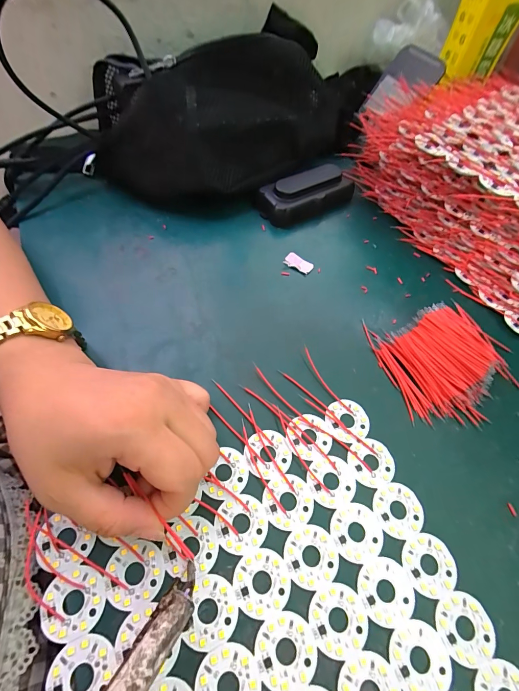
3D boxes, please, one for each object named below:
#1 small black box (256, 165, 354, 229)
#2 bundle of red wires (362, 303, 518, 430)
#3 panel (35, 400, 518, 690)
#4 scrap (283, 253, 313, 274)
[{"bbox_3d":[0.052,-0.159,0.345,0.102,0.026,0.047,-30,65,-21],"label":"small black box"},{"bbox_3d":[0.148,0.010,0.259,0.100,0.016,0.097,-11,60,-11],"label":"bundle of red wires"},{"bbox_3d":[0.013,0.156,0.164,0.205,0.004,0.207,-18,62,-15],"label":"panel"},{"bbox_3d":[0.037,-0.077,0.308,0.026,0.004,0.014,27,60,12],"label":"scrap"}]

